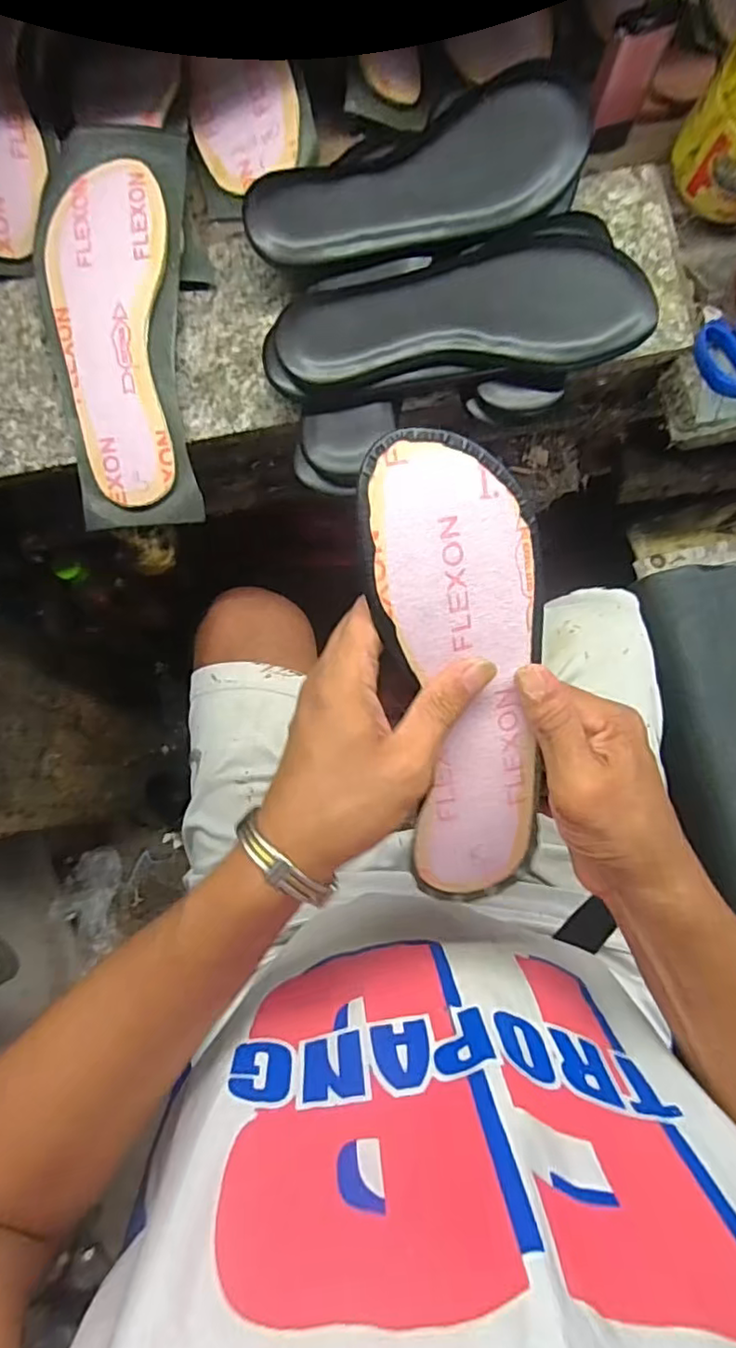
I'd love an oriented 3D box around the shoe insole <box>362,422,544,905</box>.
[{"bbox_3d":[0.054,0.006,0.322,0.087,0.017,0.248,-11,107,-4],"label":"shoe insole"}]

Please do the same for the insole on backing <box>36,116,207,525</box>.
[{"bbox_3d":[-0.183,-0.259,0.447,0.101,0.025,0.294,-3,91,-1],"label":"insole on backing"}]

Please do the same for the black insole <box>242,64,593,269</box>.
[{"bbox_3d":[0.038,-0.348,0.426,0.245,0.022,0.090,-21,83,-5],"label":"black insole"}]

